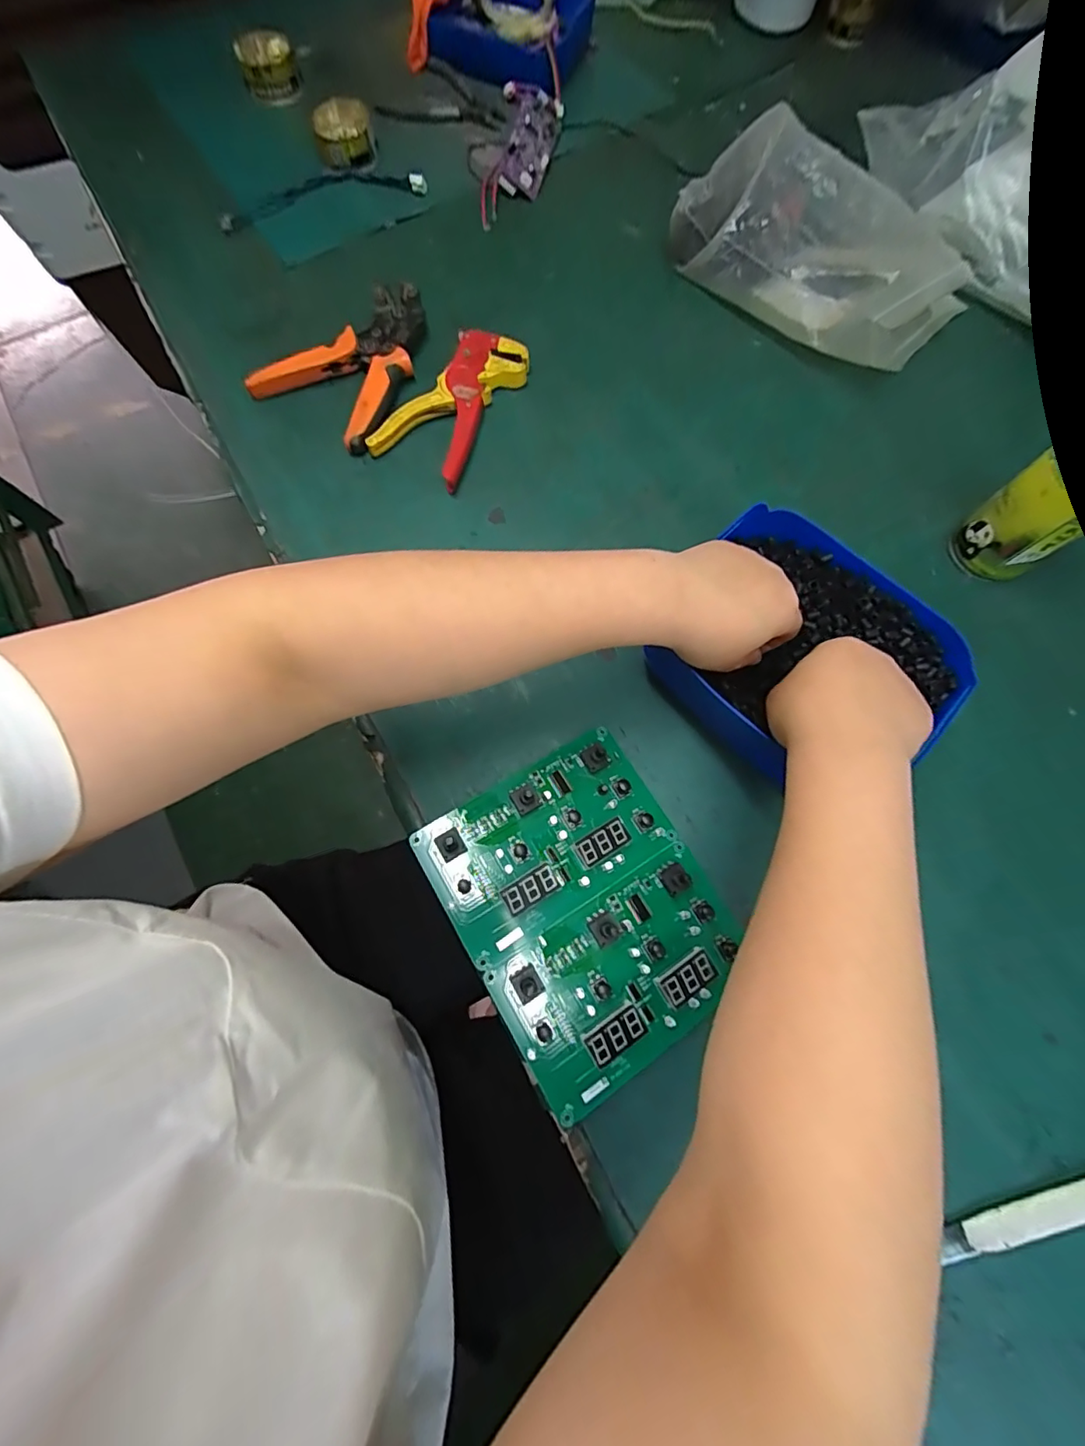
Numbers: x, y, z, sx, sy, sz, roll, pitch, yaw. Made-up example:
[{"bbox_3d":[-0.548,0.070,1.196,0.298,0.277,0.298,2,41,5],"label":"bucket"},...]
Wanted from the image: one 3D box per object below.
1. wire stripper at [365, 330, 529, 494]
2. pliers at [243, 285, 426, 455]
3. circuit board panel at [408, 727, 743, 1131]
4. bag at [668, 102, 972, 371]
[{"bbox_3d":[-0.079,-0.294,0.480,0.085,0.024,0.159,28,75,6],"label":"wire stripper"},{"bbox_3d":[-0.176,-0.345,0.490,0.125,0.028,0.168,29,75,7],"label":"pliers"},{"bbox_3d":[0.030,0.121,0.351,0.162,0.015,0.197,-28,76,-16],"label":"circuit board panel"},{"bbox_3d":[0.270,-0.454,0.500,0.251,0.086,0.157,44,77,10],"label":"bag"}]

